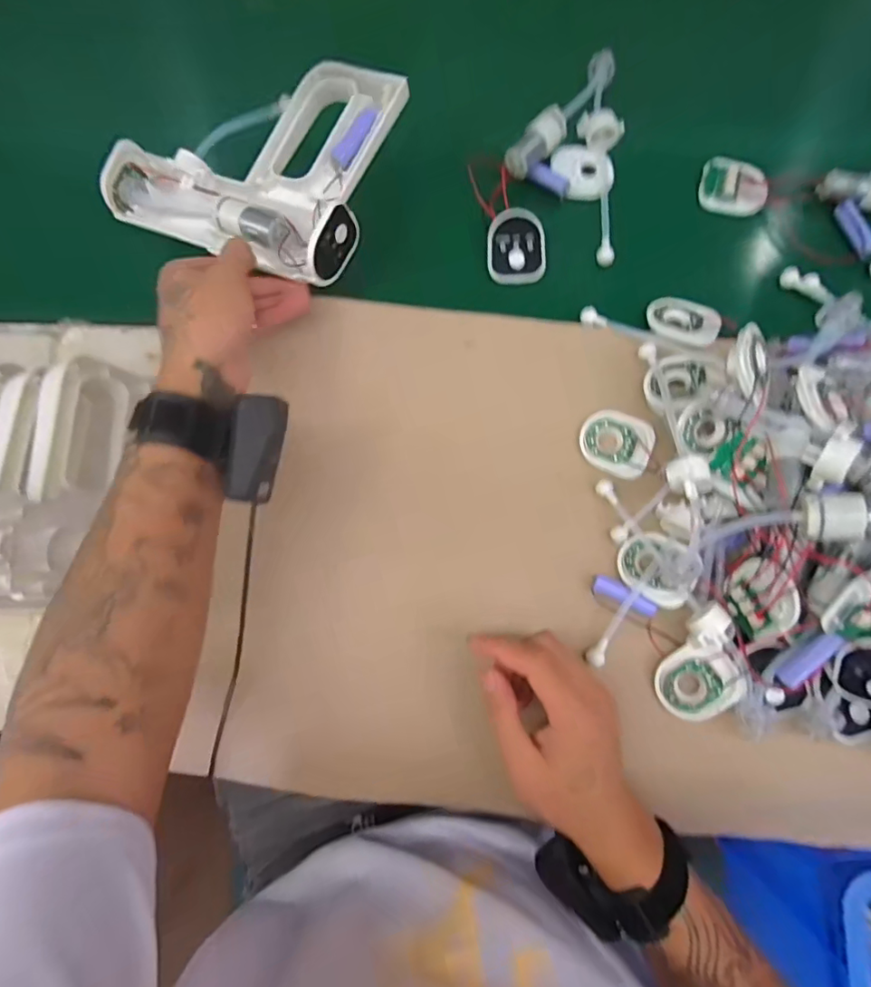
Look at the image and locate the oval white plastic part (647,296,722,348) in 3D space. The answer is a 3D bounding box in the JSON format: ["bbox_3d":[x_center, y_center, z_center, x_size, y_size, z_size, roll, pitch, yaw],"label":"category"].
[{"bbox_3d":[0.210,-0.146,0.446,0.058,0.008,0.058,30,62,18],"label":"oval white plastic part"}]

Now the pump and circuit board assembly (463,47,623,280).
[{"bbox_3d":[0.102,-0.301,0.475,0.124,0.027,0.230,6,80,4],"label":"pump and circuit board assembly"}]

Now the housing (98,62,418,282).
[{"bbox_3d":[-0.145,-0.280,0.442,0.209,0.069,0.175,26,81,6],"label":"housing"}]

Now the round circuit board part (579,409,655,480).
[{"bbox_3d":[0.149,-0.042,0.434,0.059,0.007,0.051,30,82,8],"label":"round circuit board part"}]

